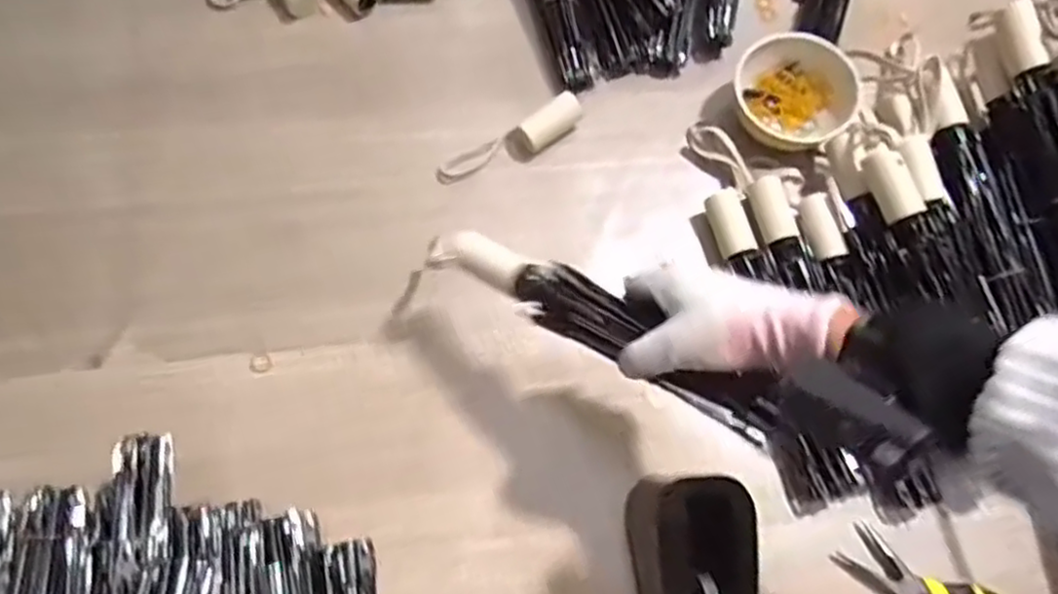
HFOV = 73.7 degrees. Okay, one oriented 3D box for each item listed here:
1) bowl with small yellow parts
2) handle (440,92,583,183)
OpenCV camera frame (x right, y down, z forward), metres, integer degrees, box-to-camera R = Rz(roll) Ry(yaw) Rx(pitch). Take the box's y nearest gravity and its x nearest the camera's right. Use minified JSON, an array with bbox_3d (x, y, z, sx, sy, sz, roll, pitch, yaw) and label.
[{"bbox_3d":[0.251,-0.193,0.675,0.113,0.044,0.111,43,75,12],"label":"bowl with small yellow parts"},{"bbox_3d":[-0.017,-0.146,0.681,0.149,0.037,0.037,-28,74,-11],"label":"handle"}]

